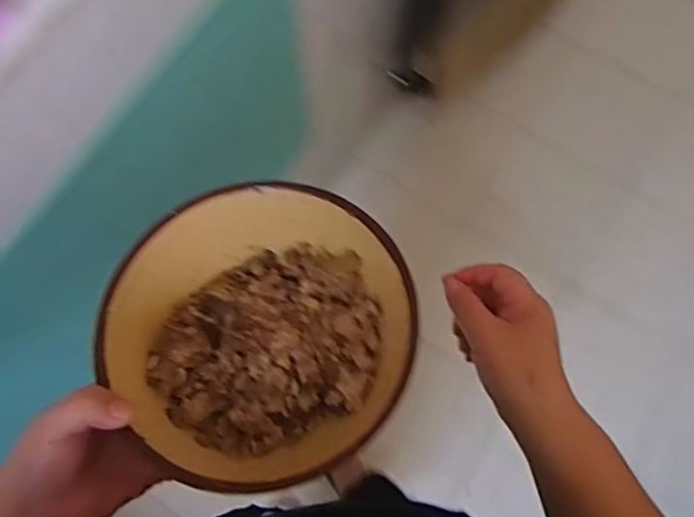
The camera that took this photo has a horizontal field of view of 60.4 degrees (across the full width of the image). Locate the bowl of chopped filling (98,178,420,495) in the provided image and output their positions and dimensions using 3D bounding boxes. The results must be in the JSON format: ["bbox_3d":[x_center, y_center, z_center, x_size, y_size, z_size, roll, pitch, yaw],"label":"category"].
[{"bbox_3d":[-0.052,0.041,0.368,0.175,0.069,0.182,0,74,1],"label":"bowl of chopped filling"}]

